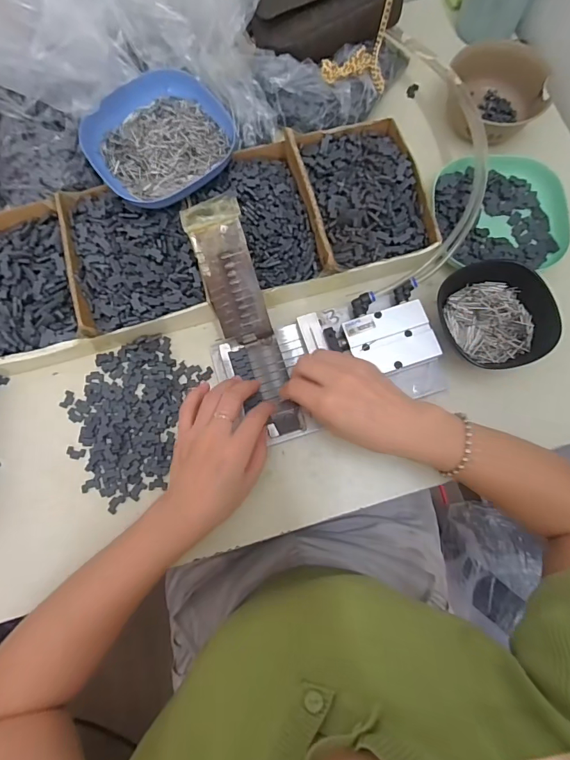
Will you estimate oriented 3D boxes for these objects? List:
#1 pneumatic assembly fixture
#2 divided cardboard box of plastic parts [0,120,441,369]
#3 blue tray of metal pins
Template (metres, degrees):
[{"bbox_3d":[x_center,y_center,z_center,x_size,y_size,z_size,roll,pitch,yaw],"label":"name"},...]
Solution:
[{"bbox_3d":[0.030,-0.072,0.403,0.207,0.079,0.219,-17,77,-3],"label":"pneumatic assembly fixture"},{"bbox_3d":[-0.092,-0.150,0.441,0.486,0.058,0.186,-12,77,-1],"label":"divided cardboard box of plastic parts"},{"bbox_3d":[-0.131,-0.254,0.439,0.145,0.028,0.135,-36,78,-7],"label":"blue tray of metal pins"}]

